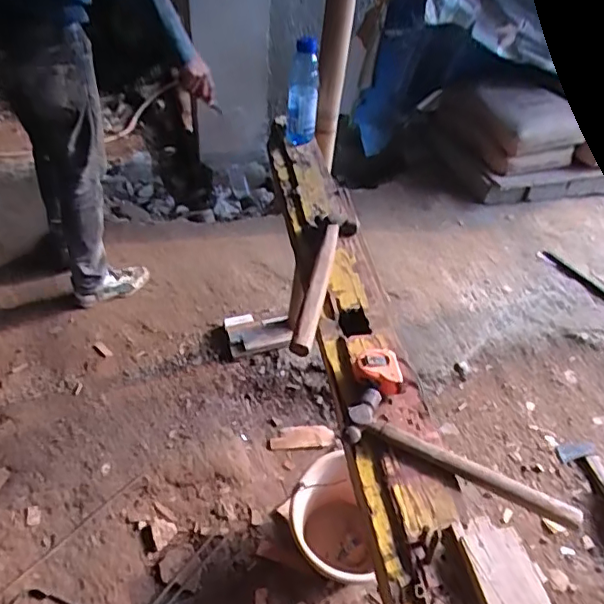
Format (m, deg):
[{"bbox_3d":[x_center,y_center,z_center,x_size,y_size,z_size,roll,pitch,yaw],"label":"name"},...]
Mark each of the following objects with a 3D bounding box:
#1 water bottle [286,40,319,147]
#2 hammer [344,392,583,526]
[{"bbox_3d":[-0.001,-0.429,1.171,0.069,0.214,0.056,4,42,-1],"label":"water bottle"},{"bbox_3d":[0.183,0.178,0.641,0.265,0.028,0.066,21,45,18],"label":"hammer"}]

